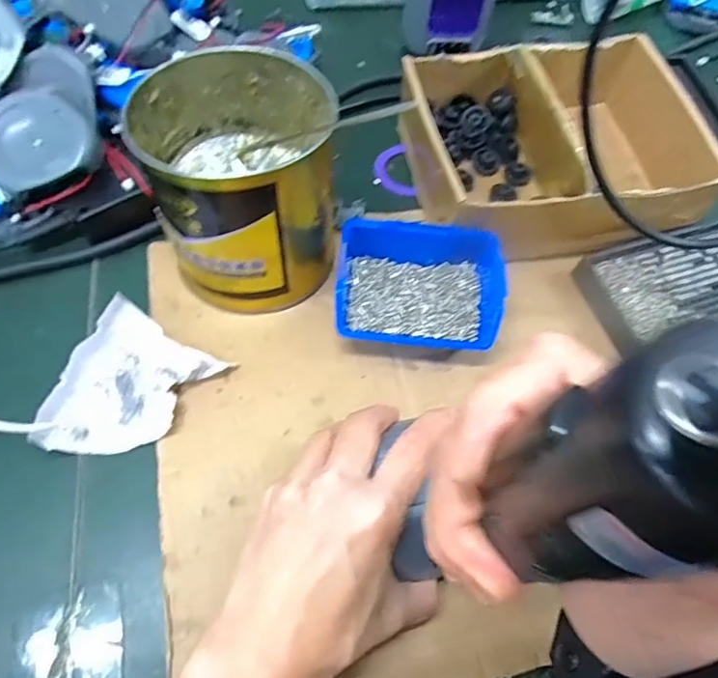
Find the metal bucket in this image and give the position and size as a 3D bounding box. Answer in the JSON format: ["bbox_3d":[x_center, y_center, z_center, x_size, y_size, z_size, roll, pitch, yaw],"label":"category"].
[{"bbox_3d":[-0.075,-0.104,0.369,0.120,0.108,0.130,-3,62,-5],"label":"metal bucket"}]

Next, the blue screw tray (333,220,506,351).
[{"bbox_3d":[0.041,-0.035,0.384,0.111,0.041,0.084,5,62,-1],"label":"blue screw tray"}]

